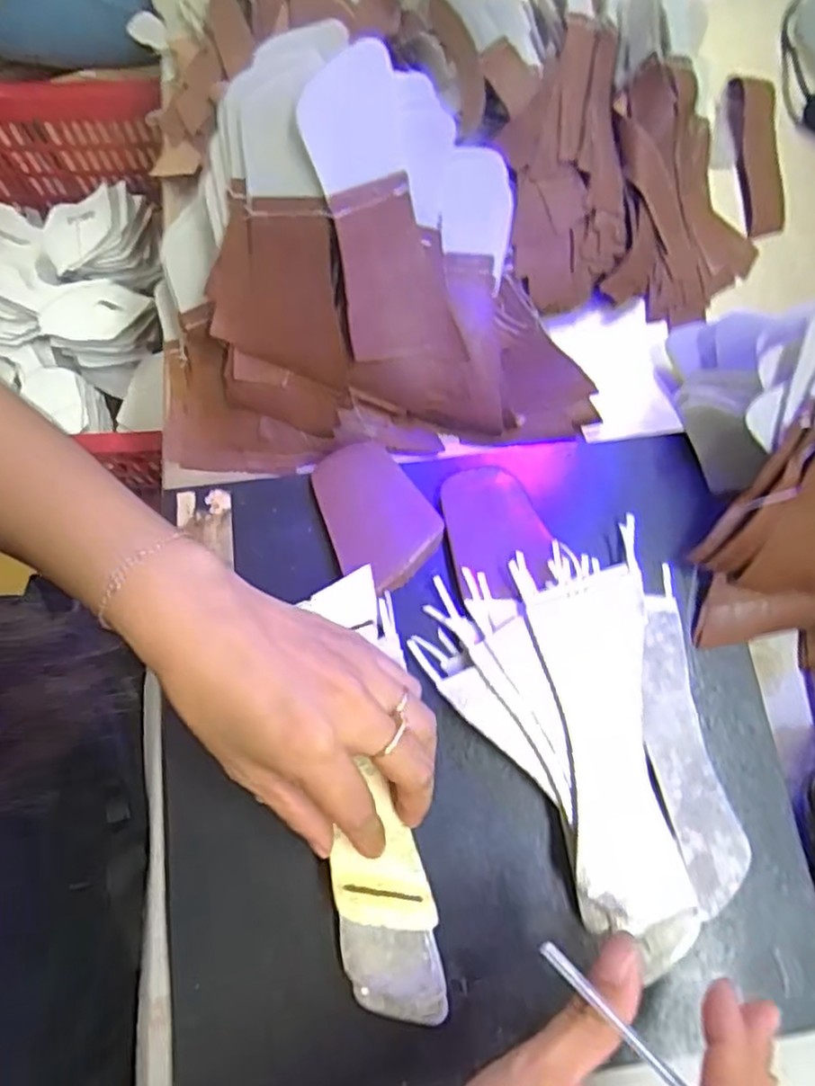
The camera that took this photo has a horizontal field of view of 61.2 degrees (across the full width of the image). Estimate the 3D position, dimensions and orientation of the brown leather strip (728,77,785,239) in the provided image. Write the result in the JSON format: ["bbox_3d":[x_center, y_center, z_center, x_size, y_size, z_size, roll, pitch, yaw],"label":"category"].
[{"bbox_3d":[0.237,-0.258,0.465,0.026,0.010,0.114,-3,81,5],"label":"brown leather strip"}]

